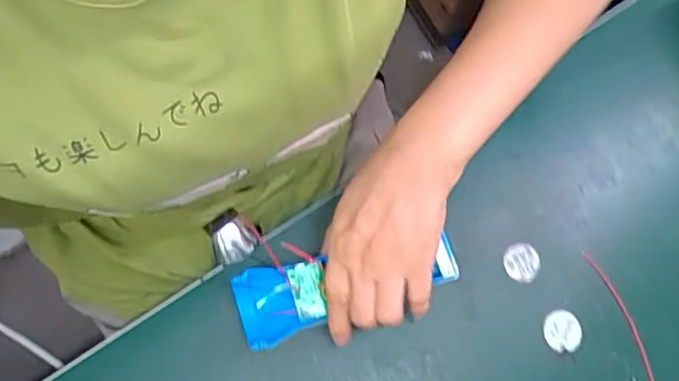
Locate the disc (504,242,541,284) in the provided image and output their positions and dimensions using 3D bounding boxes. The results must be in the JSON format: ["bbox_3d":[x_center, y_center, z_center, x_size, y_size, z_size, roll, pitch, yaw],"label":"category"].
[{"bbox_3d":[0.139,0.055,0.456,0.027,0.004,0.028,1,76,-3],"label":"disc"}]

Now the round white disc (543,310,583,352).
[{"bbox_3d":[0.166,0.104,0.445,0.027,0.004,0.030,-11,77,-6],"label":"round white disc"}]

